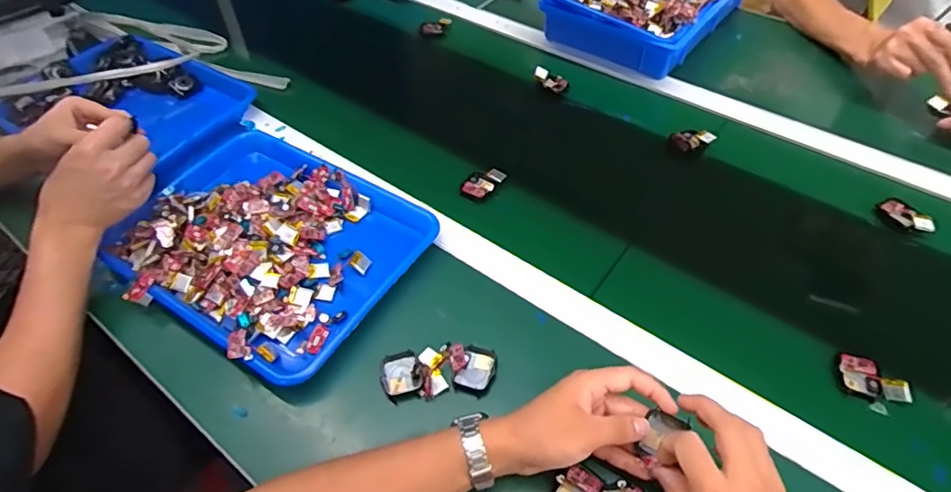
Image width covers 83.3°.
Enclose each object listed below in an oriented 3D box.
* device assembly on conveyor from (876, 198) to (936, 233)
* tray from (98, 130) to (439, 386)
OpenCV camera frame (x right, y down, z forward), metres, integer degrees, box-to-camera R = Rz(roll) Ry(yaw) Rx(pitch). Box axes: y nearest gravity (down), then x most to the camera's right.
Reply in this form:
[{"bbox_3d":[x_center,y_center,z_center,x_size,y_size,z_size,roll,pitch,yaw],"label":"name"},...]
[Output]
[{"bbox_3d":[0.514,-0.035,0.637,0.033,0.015,0.061,-28,55,-20],"label":"device assembly on conveyor"},{"bbox_3d":[-0.244,-0.013,0.625,0.346,0.050,0.263,26,55,22],"label":"tray"}]

